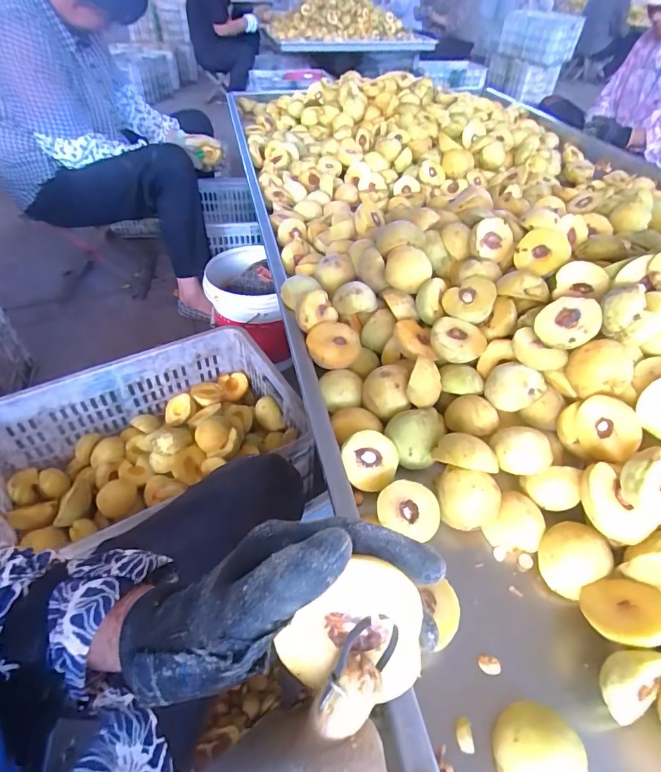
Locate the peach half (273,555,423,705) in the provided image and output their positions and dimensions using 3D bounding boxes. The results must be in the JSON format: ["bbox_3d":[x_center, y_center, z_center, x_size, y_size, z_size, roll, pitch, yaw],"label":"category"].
[{"bbox_3d":[0.014,0.111,0.211,0.060,0.062,0.032,9,5,8],"label":"peach half"}]

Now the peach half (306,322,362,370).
[{"bbox_3d":[0.005,-0.056,0.584,0.069,0.030,0.074,8,45,6],"label":"peach half"}]

